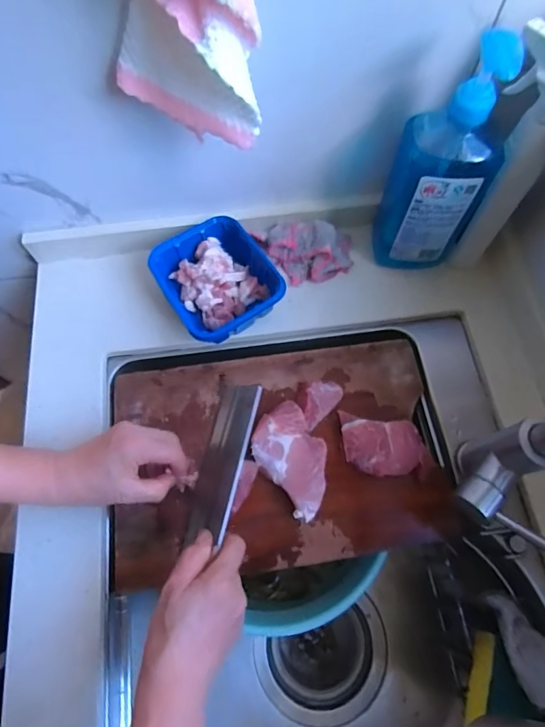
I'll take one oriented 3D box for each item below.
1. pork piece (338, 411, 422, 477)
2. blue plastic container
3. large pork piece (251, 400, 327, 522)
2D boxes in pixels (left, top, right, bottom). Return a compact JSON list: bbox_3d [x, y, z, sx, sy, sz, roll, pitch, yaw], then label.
[{"bbox_3d":[0.120,0.095,0.493,0.087,0.032,0.061,7,69,3],"label":"pork piece"},{"bbox_3d":[-0.066,-0.095,0.537,0.121,0.074,0.142,-31,72,-12],"label":"blue plastic container"},{"bbox_3d":[0.023,0.107,0.486,0.070,0.026,0.118,-29,72,-11],"label":"large pork piece"}]

